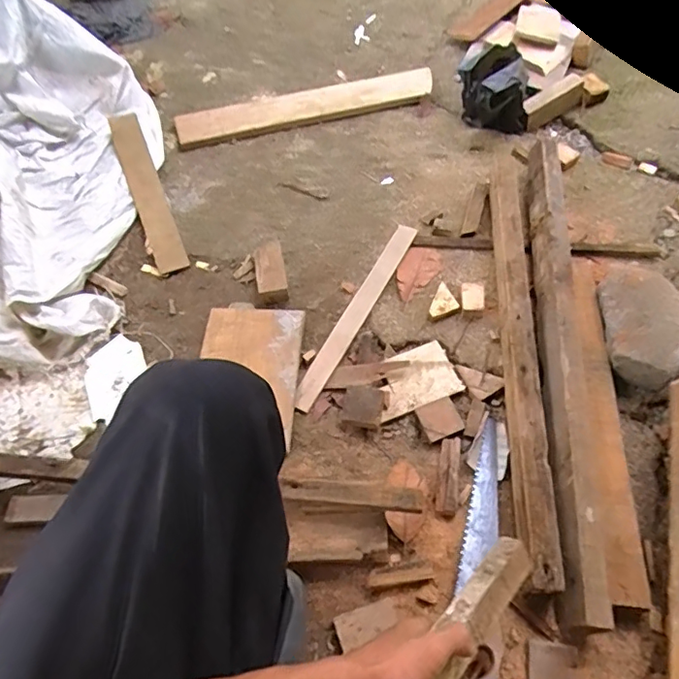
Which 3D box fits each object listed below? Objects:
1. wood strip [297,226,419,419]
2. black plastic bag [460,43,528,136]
[{"bbox_3d":[0.037,-0.054,0.991,0.040,0.010,0.435,23,61,16],"label":"wood strip"},{"bbox_3d":[0.358,-0.555,1.221,0.154,0.131,0.108,-20,59,-11],"label":"black plastic bag"}]

